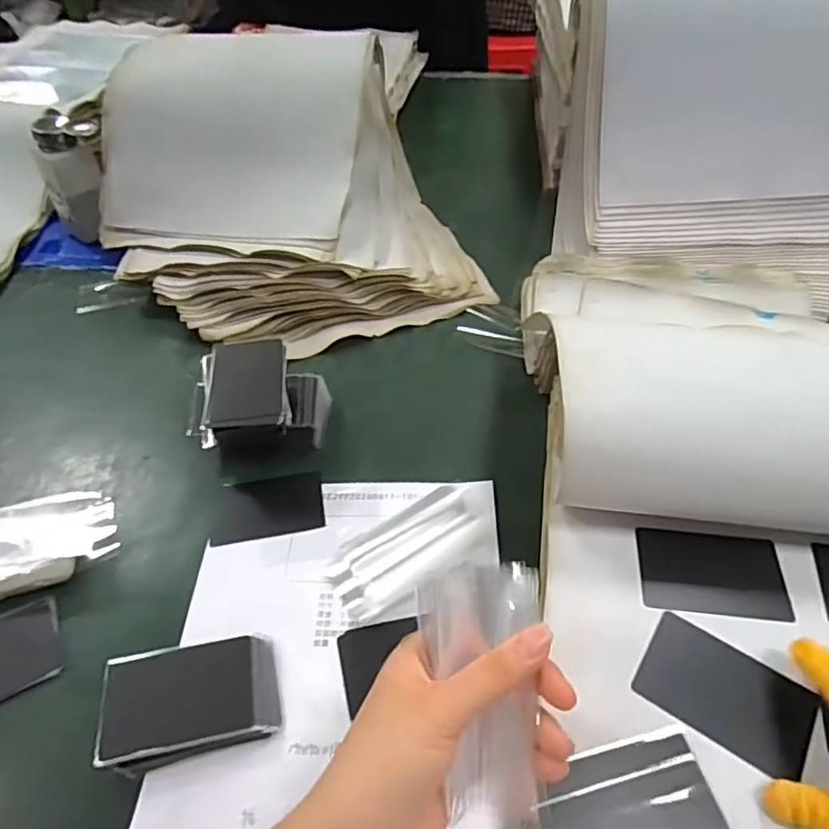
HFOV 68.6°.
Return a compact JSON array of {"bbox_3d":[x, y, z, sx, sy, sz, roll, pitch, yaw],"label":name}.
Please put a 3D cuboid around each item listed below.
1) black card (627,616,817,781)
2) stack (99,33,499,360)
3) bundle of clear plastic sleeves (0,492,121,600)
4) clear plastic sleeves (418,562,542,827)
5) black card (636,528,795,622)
[{"bbox_3d":[0.167,0.150,0.328,0.084,0.004,0.053,28,59,22],"label":"black card"},{"bbox_3d":[-0.136,-0.227,0.610,0.349,0.172,0.310,-18,50,-14],"label":"stack"},{"bbox_3d":[-0.281,0.092,0.421,0.127,0.030,0.065,-15,50,-12],"label":"bundle of clear plastic sleeves"},{"bbox_3d":[0.033,0.126,0.281,0.055,0.012,0.108,-4,83,-2],"label":"clear plastic sleeves"},{"bbox_3d":[0.182,0.097,0.374,0.084,0.004,0.051,5,54,5],"label":"black card"}]

